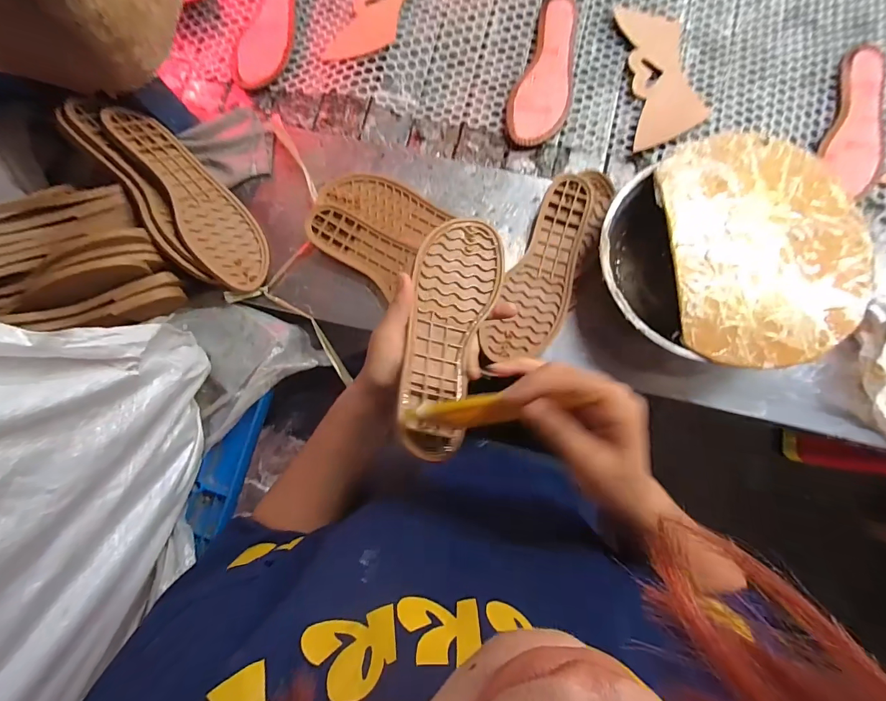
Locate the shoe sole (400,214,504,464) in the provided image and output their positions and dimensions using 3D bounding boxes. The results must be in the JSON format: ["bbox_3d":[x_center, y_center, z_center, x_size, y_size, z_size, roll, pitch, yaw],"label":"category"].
[{"bbox_3d":[0.005,-0.023,0.345,0.074,0.023,0.228,12,65,2],"label":"shoe sole"}]

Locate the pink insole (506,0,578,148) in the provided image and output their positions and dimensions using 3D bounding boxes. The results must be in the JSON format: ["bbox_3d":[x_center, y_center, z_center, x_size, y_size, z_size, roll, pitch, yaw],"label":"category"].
[{"bbox_3d":[0.137,-0.376,0.529,0.079,0.018,0.219,10,83,2],"label":"pink insole"}]

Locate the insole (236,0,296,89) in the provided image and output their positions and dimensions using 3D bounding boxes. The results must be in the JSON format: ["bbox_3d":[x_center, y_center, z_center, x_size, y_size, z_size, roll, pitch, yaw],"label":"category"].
[{"bbox_3d":[-0.249,-0.471,0.555,0.076,0.011,0.213,3,83,1],"label":"insole"}]

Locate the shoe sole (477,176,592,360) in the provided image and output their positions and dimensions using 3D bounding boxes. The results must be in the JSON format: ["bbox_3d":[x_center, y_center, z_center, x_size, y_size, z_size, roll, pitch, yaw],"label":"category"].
[{"bbox_3d":[0.116,-0.090,0.443,0.073,0.011,0.225,23,82,-1],"label":"shoe sole"}]

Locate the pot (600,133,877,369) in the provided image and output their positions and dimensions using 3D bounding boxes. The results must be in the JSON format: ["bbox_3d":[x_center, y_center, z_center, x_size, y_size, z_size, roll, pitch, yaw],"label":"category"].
[{"bbox_3d":[0.300,-0.097,0.439,0.251,0.099,0.236,0,82,2],"label":"pot"}]

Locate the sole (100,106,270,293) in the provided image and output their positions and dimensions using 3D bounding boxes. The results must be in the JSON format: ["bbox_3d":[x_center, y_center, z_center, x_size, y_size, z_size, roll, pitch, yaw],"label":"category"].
[{"bbox_3d":[-0.279,-0.174,0.451,0.082,0.013,0.228,-37,98,-45],"label":"sole"}]

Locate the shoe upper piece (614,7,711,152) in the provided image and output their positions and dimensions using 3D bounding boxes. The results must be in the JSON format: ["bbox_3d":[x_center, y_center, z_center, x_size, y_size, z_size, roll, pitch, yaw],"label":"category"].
[{"bbox_3d":[0.290,-0.368,0.525,0.087,0.010,0.215,-3,78,6],"label":"shoe upper piece"}]

